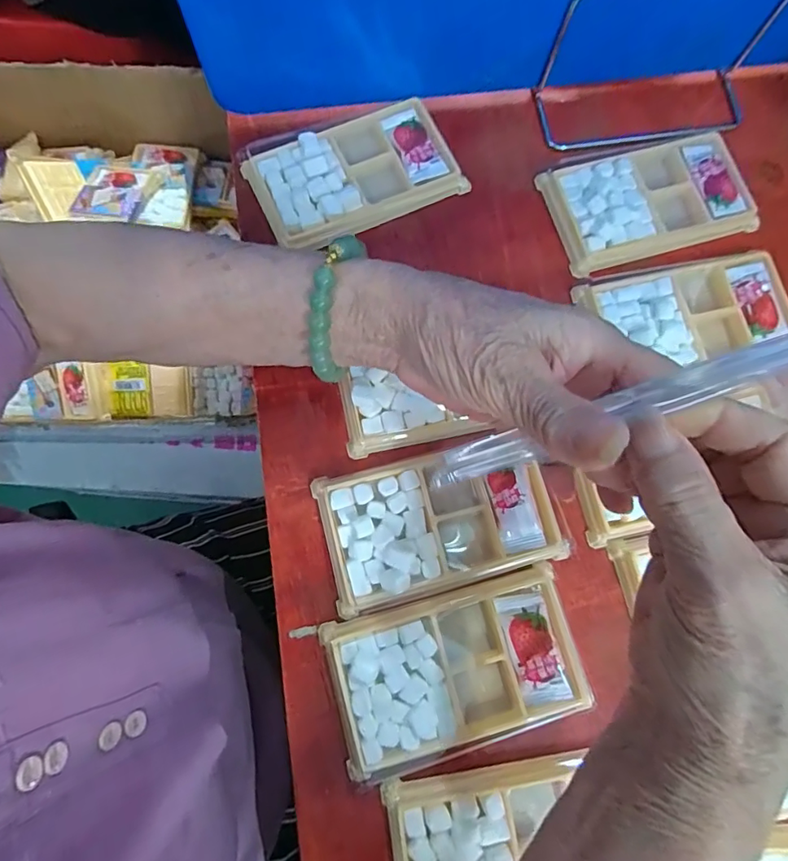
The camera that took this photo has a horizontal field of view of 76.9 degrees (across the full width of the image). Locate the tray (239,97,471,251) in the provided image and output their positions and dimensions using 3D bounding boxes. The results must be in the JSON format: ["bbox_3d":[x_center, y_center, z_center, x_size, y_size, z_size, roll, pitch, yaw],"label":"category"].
[{"bbox_3d":[-0.027,-0.175,0.337,0.132,0.018,0.081,-26,81,-6],"label":"tray"}]

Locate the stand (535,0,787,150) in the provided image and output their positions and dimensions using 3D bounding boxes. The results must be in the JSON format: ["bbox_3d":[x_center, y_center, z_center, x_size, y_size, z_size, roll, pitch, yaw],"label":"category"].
[{"bbox_3d":[0.181,-0.236,0.332,0.150,0.086,0.055,-6,79,-2],"label":"stand"}]

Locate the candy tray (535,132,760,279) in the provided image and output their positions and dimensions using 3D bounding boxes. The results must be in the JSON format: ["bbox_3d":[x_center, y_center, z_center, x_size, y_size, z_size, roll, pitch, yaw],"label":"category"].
[{"bbox_3d":[0.176,-0.157,0.340,0.134,0.013,0.079,-13,80,-3],"label":"candy tray"}]

